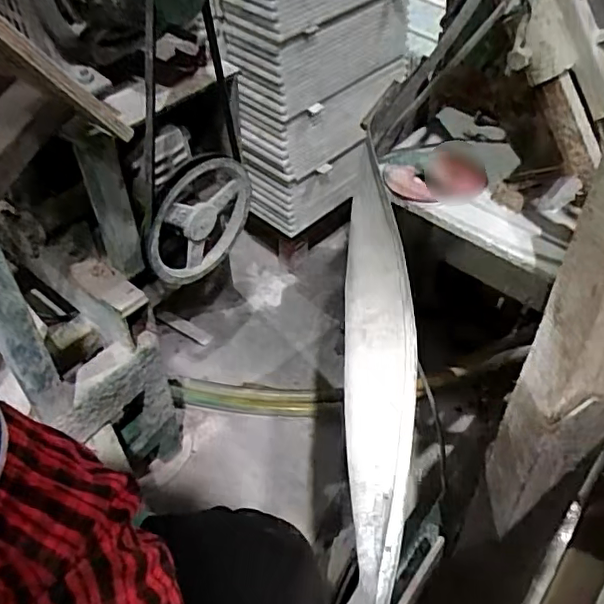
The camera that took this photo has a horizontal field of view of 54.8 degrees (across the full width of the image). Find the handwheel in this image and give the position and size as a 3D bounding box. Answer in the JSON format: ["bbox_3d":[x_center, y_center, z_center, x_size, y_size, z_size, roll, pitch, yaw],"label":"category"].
[{"bbox_3d":[-0.154,-0.121,0.874,0.192,0.199,0.044,-33,58,-27],"label":"handwheel"}]

